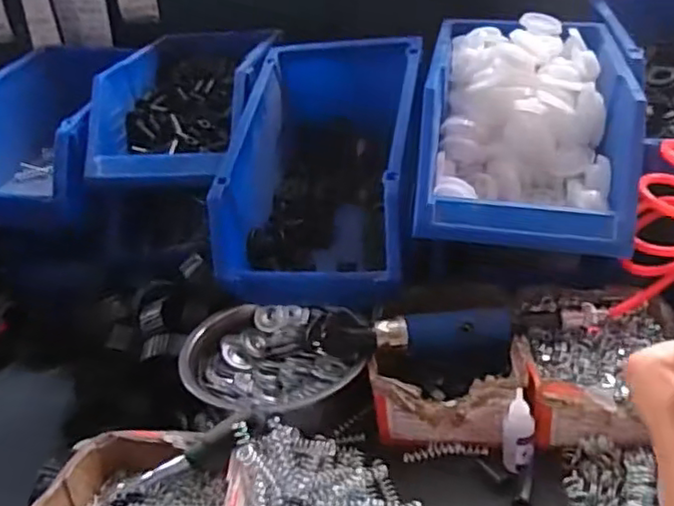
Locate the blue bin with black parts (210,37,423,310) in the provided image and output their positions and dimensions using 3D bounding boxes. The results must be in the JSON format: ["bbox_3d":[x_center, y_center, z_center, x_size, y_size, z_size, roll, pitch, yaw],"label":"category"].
[{"bbox_3d":[-0.007,-0.109,0.769,0.193,0.197,0.319,1,29,14],"label":"blue bin with black parts"}]

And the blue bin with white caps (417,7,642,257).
[{"bbox_3d":[0.201,-0.141,0.691,0.193,0.147,0.307,1,29,15],"label":"blue bin with white caps"}]

